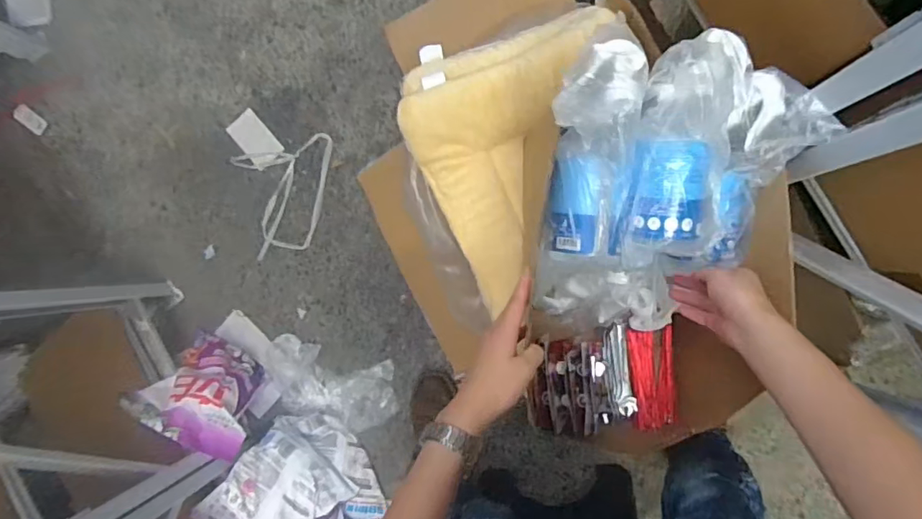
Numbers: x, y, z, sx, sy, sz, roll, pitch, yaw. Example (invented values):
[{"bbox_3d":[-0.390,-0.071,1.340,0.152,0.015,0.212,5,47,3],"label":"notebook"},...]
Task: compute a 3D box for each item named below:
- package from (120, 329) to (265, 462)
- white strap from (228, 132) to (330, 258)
[{"bbox_3d":[-0.519,0.273,1.124,0.261,0.230,0.130,38,96,7],"label":"package"},{"bbox_3d":[-0.382,-0.143,1.227,0.226,0.013,0.242,-14,87,6],"label":"white strap"}]

